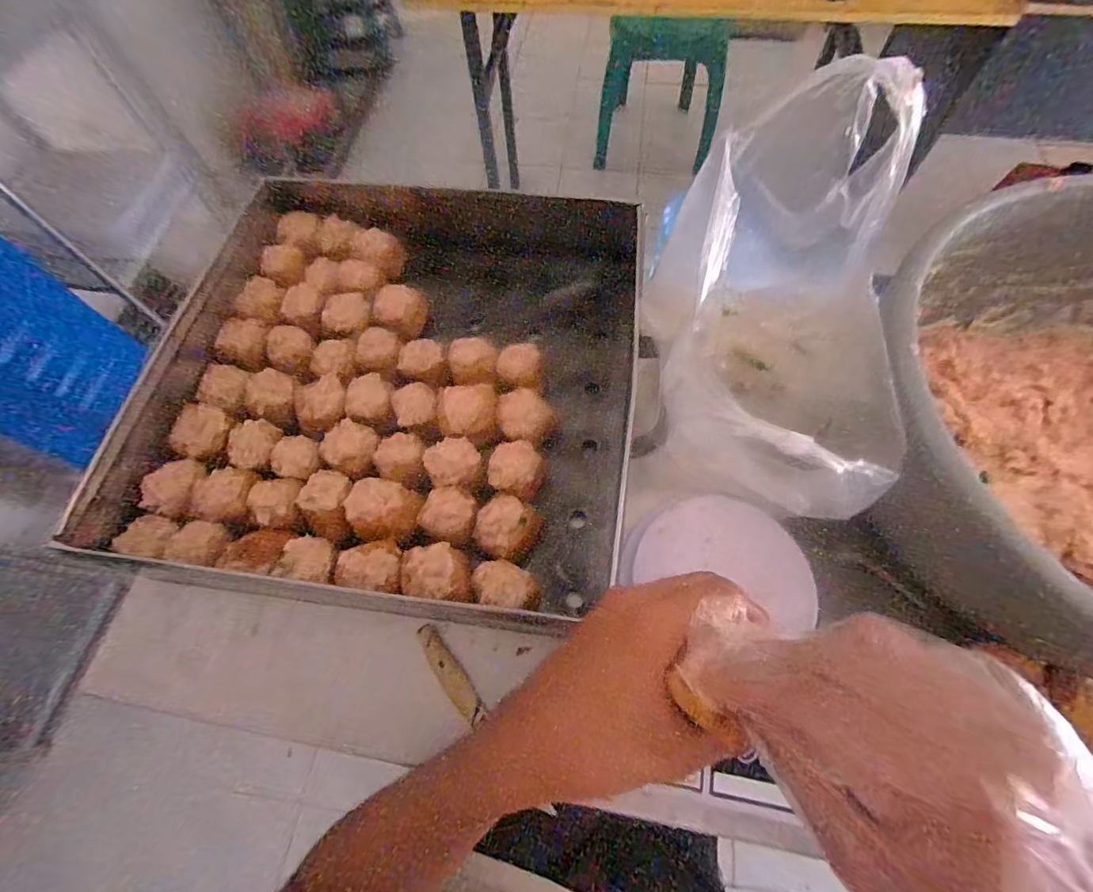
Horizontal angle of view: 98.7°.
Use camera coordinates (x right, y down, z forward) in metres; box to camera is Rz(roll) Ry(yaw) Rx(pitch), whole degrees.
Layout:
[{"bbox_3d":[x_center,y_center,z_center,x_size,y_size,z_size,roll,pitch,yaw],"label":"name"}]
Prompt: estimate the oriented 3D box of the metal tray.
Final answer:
[{"bbox_3d":[-0.122,-0.095,0.446,0.408,0.085,0.469,7,66,5],"label":"metal tray"}]

